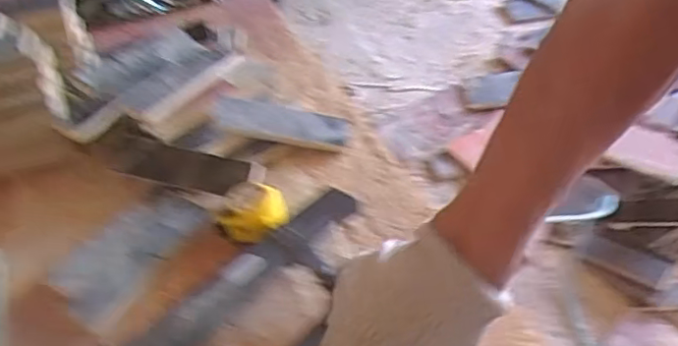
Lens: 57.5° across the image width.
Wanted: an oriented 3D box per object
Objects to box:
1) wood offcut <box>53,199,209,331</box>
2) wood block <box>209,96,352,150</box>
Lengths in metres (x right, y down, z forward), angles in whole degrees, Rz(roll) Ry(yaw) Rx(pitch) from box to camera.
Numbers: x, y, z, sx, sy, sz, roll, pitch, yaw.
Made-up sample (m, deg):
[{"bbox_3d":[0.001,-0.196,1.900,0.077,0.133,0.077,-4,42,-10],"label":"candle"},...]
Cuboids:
[{"bbox_3d":[-0.229,0.081,0.667,0.093,0.006,0.167,22,51,26],"label":"wood offcut"},{"bbox_3d":[-0.071,-0.060,0.758,0.163,0.012,0.044,11,75,-6],"label":"wood block"}]

